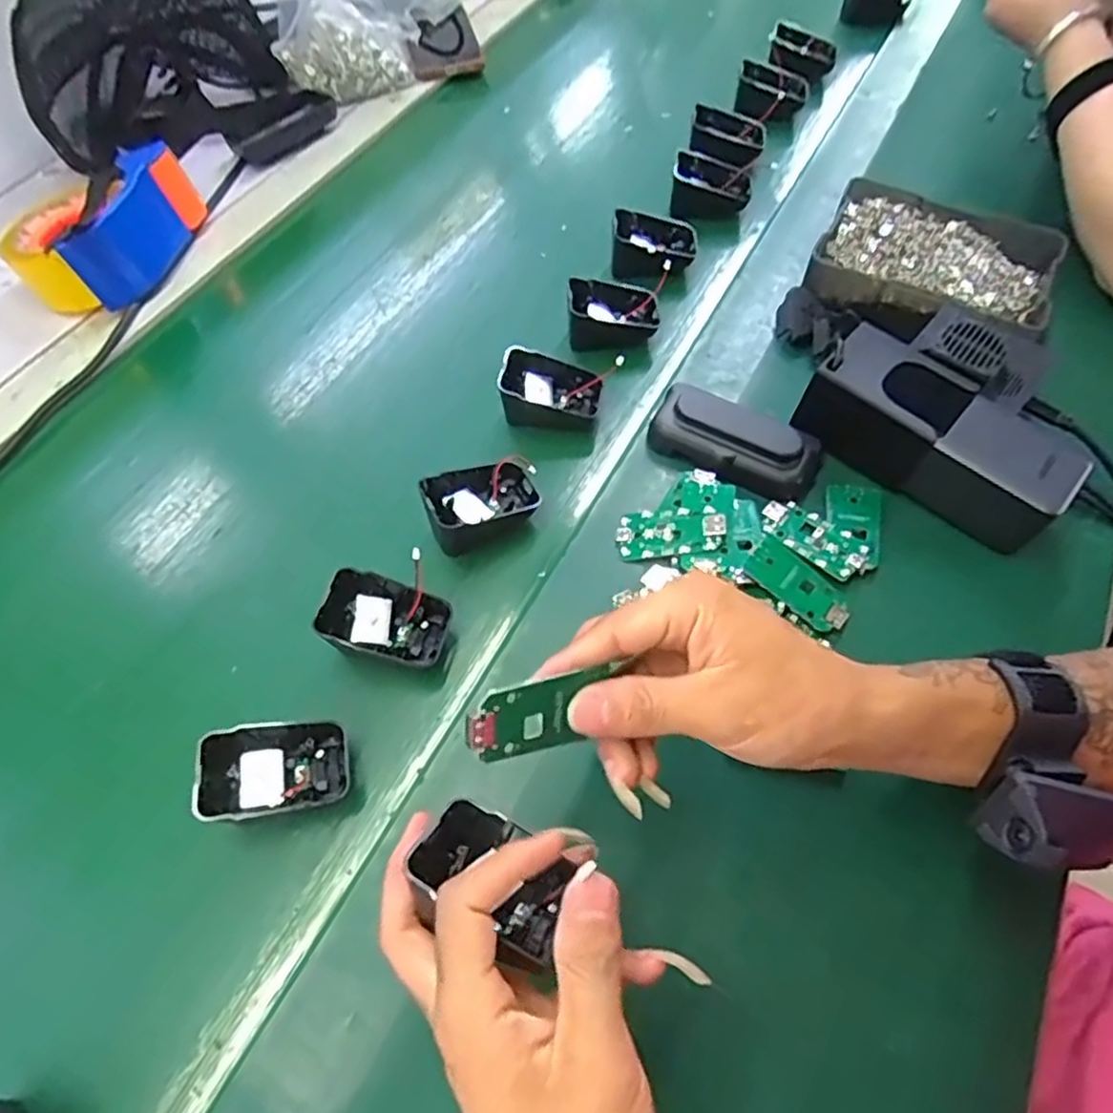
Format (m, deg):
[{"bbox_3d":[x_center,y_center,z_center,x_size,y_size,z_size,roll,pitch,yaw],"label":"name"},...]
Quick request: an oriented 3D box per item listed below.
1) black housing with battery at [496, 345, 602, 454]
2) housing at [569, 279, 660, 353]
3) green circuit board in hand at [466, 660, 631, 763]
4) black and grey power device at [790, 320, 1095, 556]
[{"bbox_3d":[-0.004,-0.113,0.482,0.063,0.039,0.045,7,59,8],"label":"black housing with battery"},{"bbox_3d":[0.042,-0.180,0.526,0.068,0.040,0.046,-1,58,3],"label":"housing"},{"bbox_3d":[-0.005,0.061,0.274,0.062,0.029,0.004,-5,14,-32],"label":"green circuit board in hand"},{"bbox_3d":[0.231,-0.074,0.428,0.152,0.054,0.059,35,67,22],"label":"black and grey power device"}]

